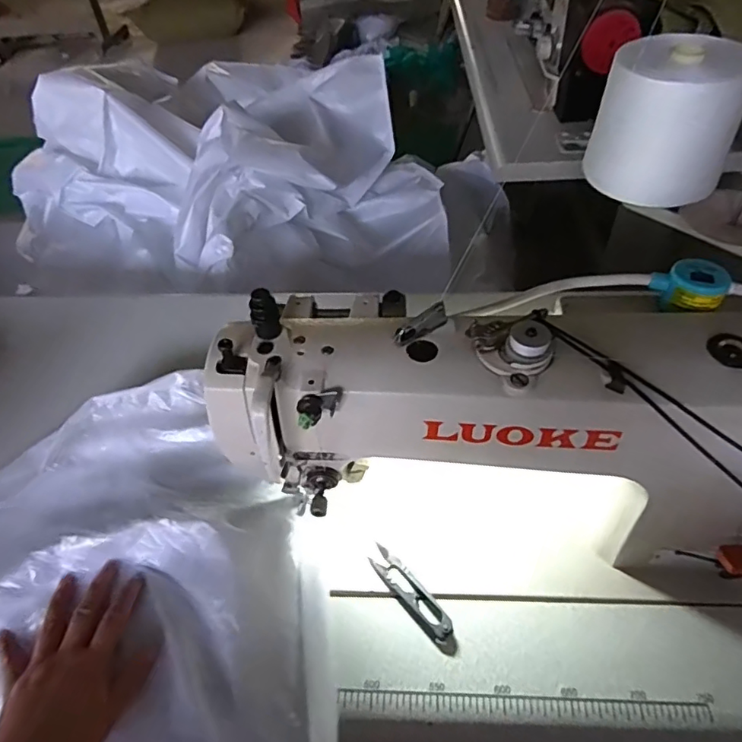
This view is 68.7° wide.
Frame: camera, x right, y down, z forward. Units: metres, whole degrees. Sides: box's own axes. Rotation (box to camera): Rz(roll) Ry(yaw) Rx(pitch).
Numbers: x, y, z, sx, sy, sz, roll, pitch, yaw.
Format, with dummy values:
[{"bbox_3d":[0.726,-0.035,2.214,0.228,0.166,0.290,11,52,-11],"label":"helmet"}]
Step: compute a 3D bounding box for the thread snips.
[{"bbox_3d":[0.033,0.191,0.470,0.023,0.006,0.095,-33,53,-23],"label":"thread snips"}]

